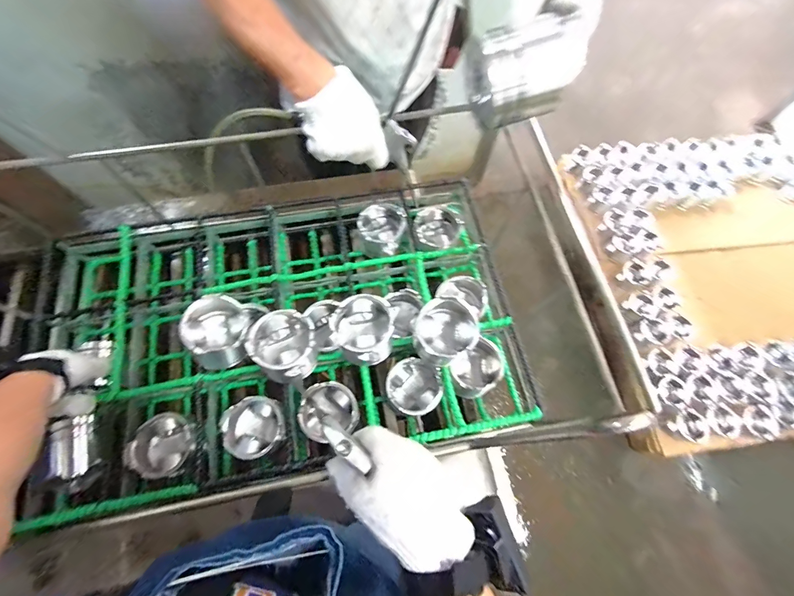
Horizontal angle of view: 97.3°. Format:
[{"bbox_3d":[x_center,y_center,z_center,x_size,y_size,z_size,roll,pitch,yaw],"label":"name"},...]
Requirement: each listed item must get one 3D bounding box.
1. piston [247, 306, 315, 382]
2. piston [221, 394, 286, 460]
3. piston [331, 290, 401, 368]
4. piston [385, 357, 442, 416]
[{"bbox_3d":[-0.168,0.073,0.531,0.092,0.087,0.095,0,68,-1],"label":"piston"},{"bbox_3d":[-0.224,0.210,0.570,0.093,0.064,0.089,0,68,-1],"label":"piston"},{"bbox_3d":[-0.053,0.052,0.546,0.092,0.071,0.099,0,68,-1],"label":"piston"},{"bbox_3d":[0.031,0.154,0.601,0.088,0.071,0.093,0,68,-1],"label":"piston"}]

